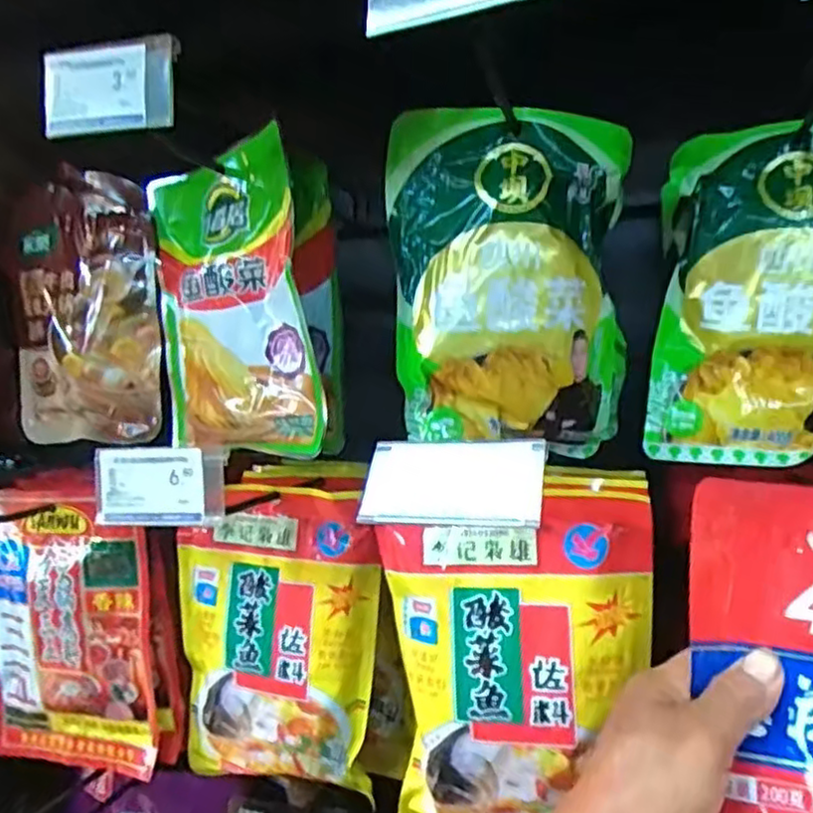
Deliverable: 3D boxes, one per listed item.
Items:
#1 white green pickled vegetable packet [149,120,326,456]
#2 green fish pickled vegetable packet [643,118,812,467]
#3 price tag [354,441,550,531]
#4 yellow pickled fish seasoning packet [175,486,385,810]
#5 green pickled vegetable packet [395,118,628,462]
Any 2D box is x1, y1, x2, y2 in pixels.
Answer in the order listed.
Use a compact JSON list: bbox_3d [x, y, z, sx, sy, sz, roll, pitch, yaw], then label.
[{"bbox_3d":[-0.113,-0.067,0.450,0.137,0.186,0.027,3,7,40],"label":"white green pickled vegetable packet"},{"bbox_3d":[0.235,-0.071,0.438,0.148,0.205,0.030,0,6,20],"label":"green fish pickled vegetable packet"},{"bbox_3d":[0.021,0.033,0.305,0.078,0.042,0.004,1,-36,18],"label":"price tag"},{"bbox_3d":[-0.096,0.163,0.492,0.151,0.207,0.031,0,6,18],"label":"yellow pickled fish seasoning packet"},{"bbox_3d":[0.066,-0.076,0.424,0.141,0.194,0.035,-3,6,-11],"label":"green pickled vegetable packet"}]

